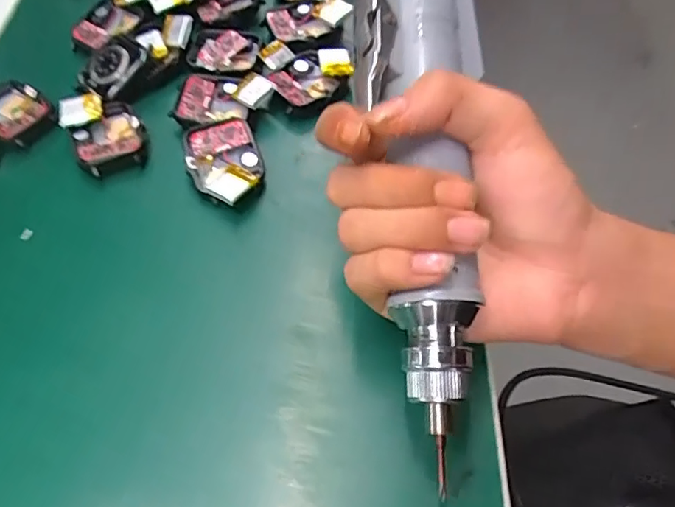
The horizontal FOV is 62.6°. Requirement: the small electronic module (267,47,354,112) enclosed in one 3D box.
[{"bbox_3d":[-0.018,-0.105,0.324,0.043,0.012,0.045,32,63,20],"label":"small electronic module"}]

